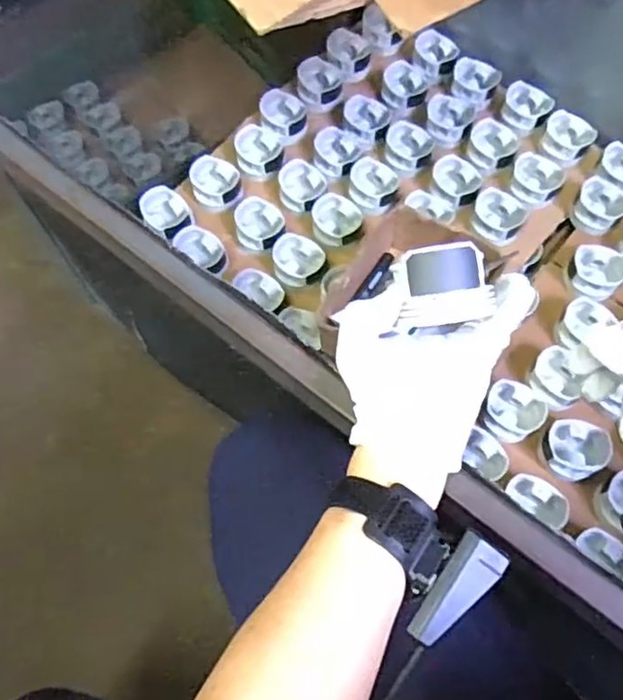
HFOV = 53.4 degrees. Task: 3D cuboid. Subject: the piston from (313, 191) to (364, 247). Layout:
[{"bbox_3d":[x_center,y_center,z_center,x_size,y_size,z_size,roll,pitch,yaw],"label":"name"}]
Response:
[{"bbox_3d":[0.037,-0.195,0.933,0.070,0.040,0.073,0,66,1],"label":"piston"}]

